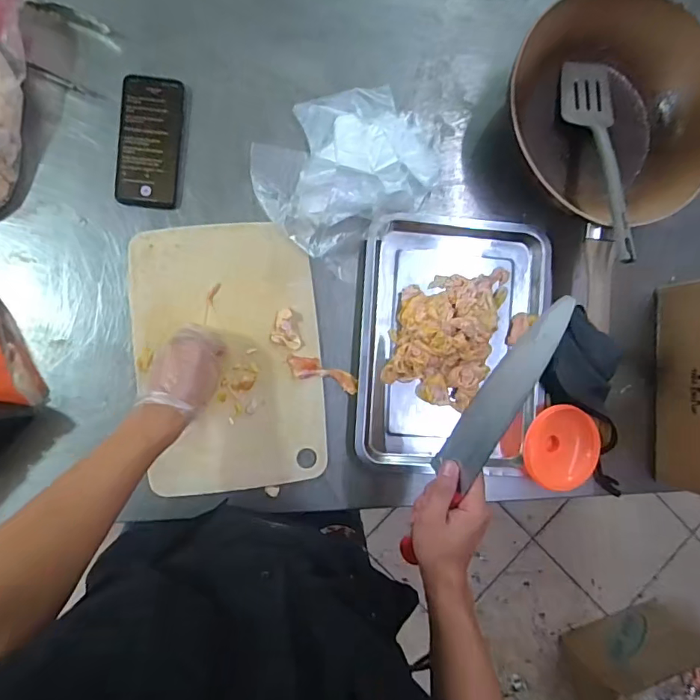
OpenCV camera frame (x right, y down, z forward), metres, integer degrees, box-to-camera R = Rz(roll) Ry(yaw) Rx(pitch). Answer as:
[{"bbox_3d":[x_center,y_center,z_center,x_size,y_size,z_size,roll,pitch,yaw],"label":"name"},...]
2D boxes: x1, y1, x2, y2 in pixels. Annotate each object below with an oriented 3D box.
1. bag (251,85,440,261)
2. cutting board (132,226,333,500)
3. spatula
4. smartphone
[{"bbox_3d":[-0.005,-0.252,0.618,0.237,0.068,0.195,-27,92,-6],"label":"bag"},{"bbox_3d":[-0.156,0.008,0.618,0.234,0.023,0.345,-5,89,-8],"label":"cutting board"},{"bbox_3d":[0.342,-0.266,0.637,0.071,0.031,0.326,3,68,-7],"label":"spatula"},{"bbox_3d":[-0.264,-0.275,0.620,0.078,0.007,0.167,4,88,-7],"label":"smartphone"}]

